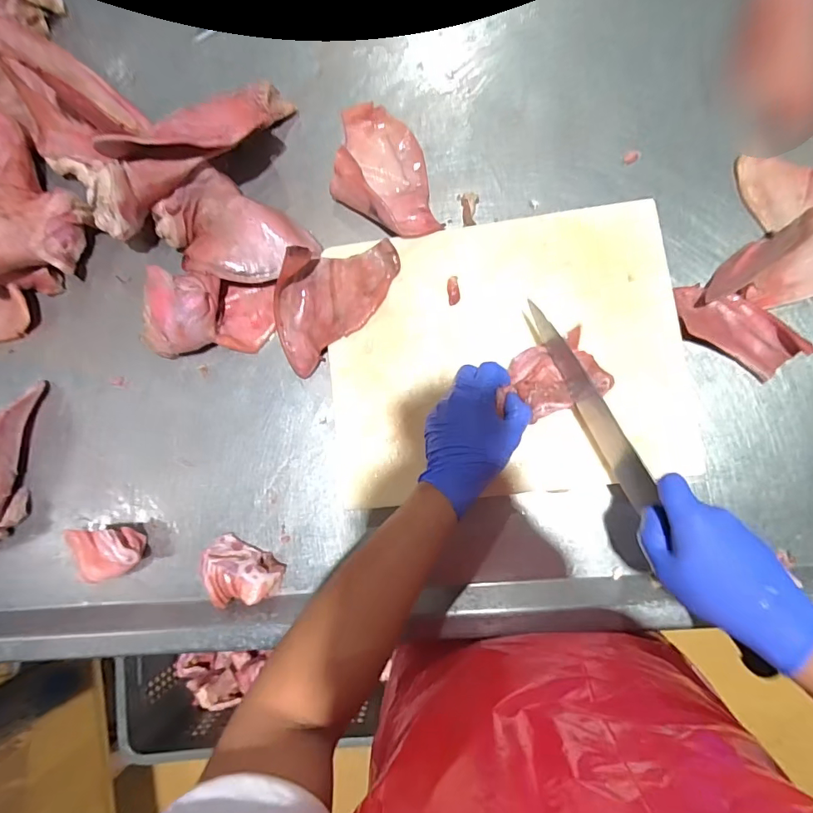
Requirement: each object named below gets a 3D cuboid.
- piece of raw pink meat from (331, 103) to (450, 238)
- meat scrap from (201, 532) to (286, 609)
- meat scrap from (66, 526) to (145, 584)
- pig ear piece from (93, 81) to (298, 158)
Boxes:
[{"bbox_3d":[-0.033,-0.273,0.546,0.113,0.043,0.182,-16,81,4],"label":"piece of raw pink meat"},{"bbox_3d":[-0.185,0.186,0.505,0.083,0.049,0.061,23,86,9],"label":"meat scrap"},{"bbox_3d":[-0.329,0.164,0.518,0.072,0.044,0.058,-3,83,6],"label":"meat scrap"},{"bbox_3d":[-0.217,-0.311,0.513,0.090,0.031,0.223,44,61,10],"label":"pig ear piece"}]

